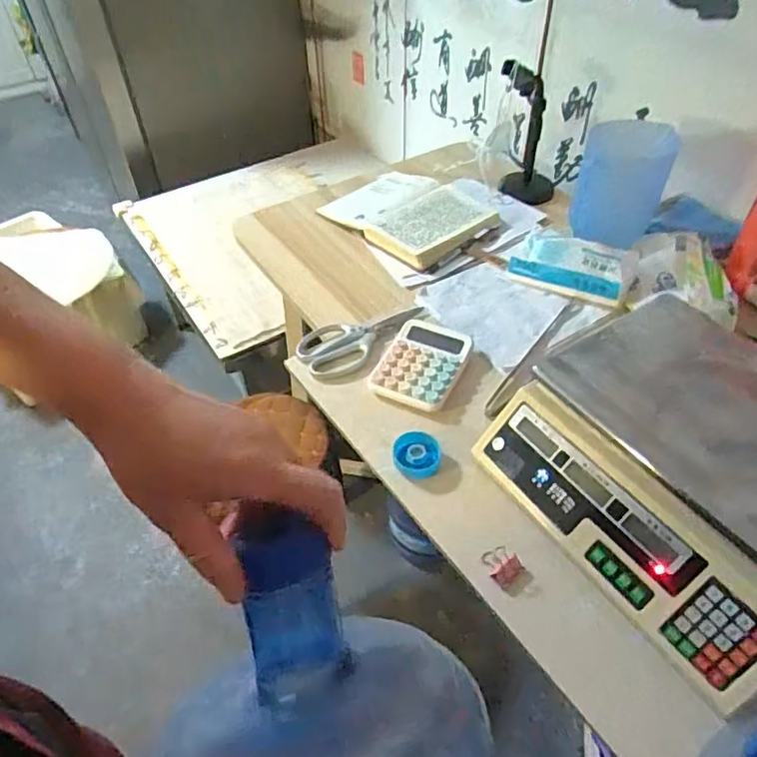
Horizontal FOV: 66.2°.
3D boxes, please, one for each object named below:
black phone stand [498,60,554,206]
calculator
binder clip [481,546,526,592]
[{"bbox_3d":[0.288,-0.468,1.107,0.123,0.236,0.106,9,47,10],"label":"black phone stand"},{"bbox_3d":[0.059,-0.024,0.799,0.106,0.013,0.148,18,50,18],"label":"calculator"},{"bbox_3d":[0.127,0.192,0.600,0.036,0.021,0.040,-35,54,-27],"label":"binder clip"}]

